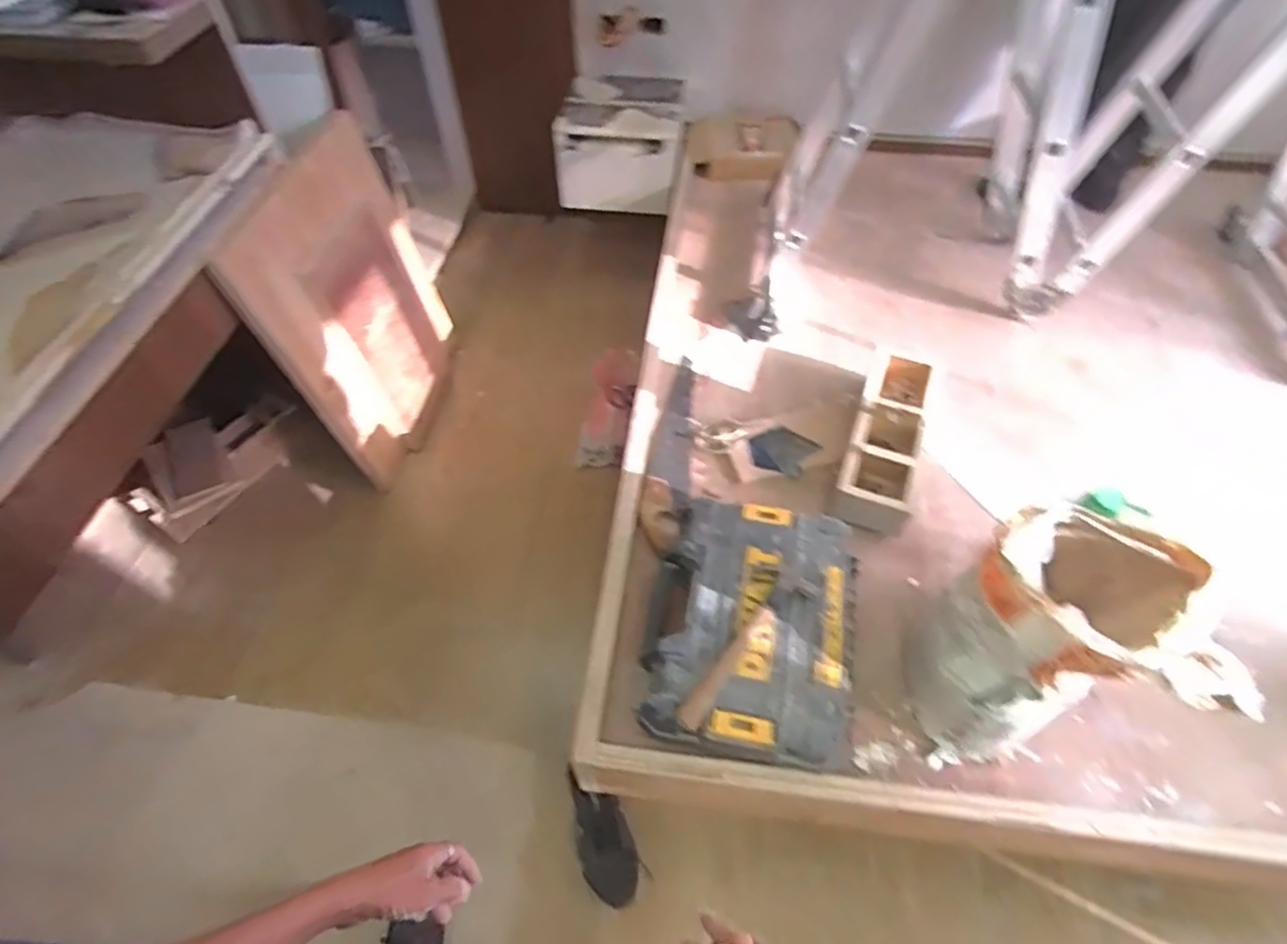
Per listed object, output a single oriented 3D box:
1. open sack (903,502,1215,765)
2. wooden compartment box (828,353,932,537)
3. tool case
[{"bbox_3d":[0.552,0.240,0.958,0.278,0.452,0.210,-26,57,-18],"label":"open sack"},{"bbox_3d":[0.492,-0.069,1.346,0.153,0.118,0.416,18,55,13],"label":"wooden compartment box"},{"bbox_3d":[0.185,0.239,1.100,0.334,0.103,0.434,9,54,8],"label":"tool case"}]

